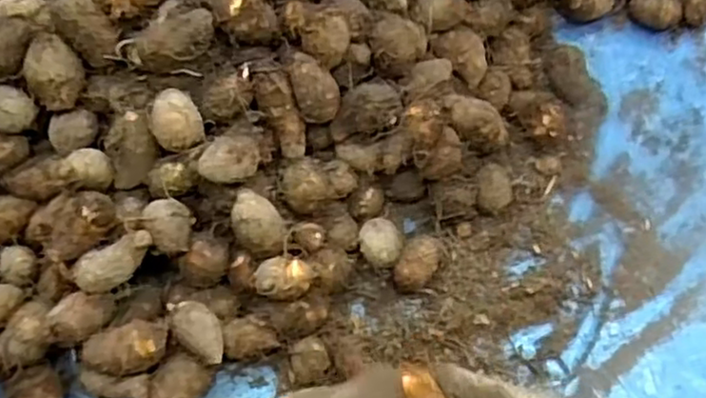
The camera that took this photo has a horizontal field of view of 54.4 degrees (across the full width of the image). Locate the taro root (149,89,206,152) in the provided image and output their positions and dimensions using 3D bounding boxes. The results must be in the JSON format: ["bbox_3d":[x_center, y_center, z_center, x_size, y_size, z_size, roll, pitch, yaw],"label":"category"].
[{"bbox_3d":[-0.135,-0.057,0.529,0.037,0.036,0.045,-18,67,-11],"label":"taro root"}]

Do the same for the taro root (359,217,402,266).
[{"bbox_3d":[0.024,0.039,0.578,0.035,0.032,0.044,0,65,-2],"label":"taro root"}]

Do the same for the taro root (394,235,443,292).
[{"bbox_3d":[0.055,0.054,0.572,0.028,0.030,0.051,27,67,10],"label":"taro root"}]

